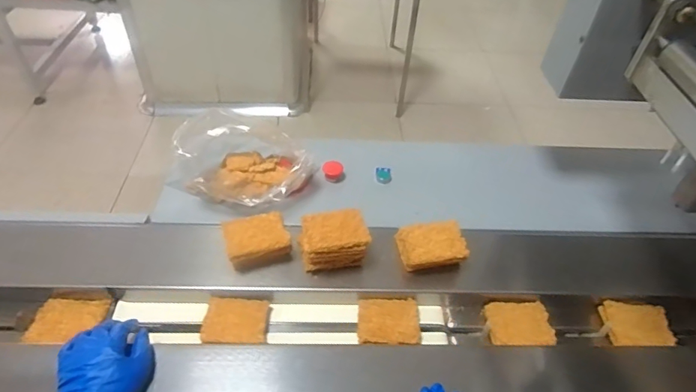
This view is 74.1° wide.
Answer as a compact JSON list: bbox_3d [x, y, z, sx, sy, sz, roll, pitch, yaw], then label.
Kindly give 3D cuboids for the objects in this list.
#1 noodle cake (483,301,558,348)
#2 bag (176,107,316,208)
[{"bbox_3d":[0.253,0.185,0.679,0.095,0.018,0.067,-1,47,-5],"label":"noodle cake"},{"bbox_3d":[-0.194,-0.057,0.845,0.250,0.096,0.149,13,47,8],"label":"bag"}]

